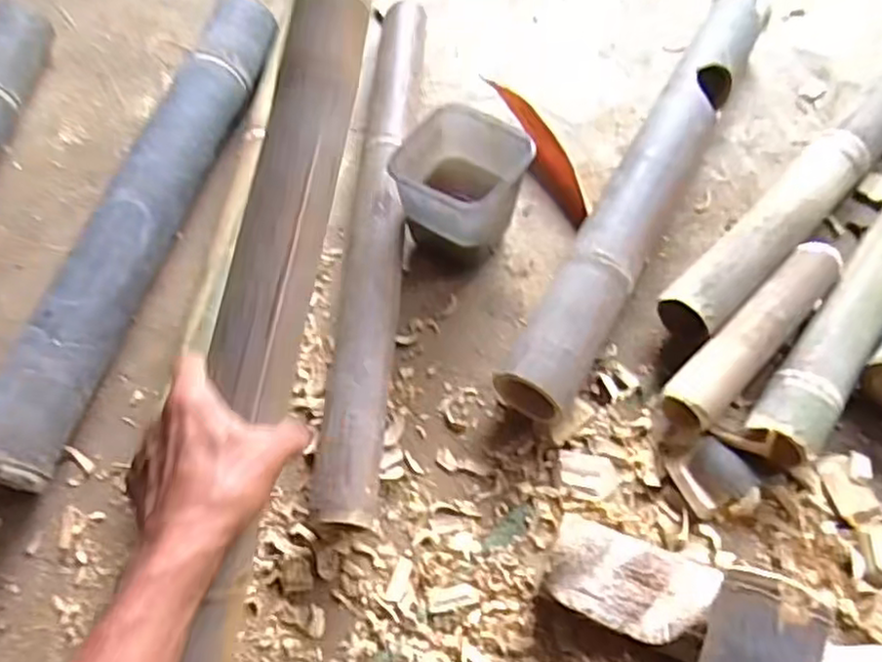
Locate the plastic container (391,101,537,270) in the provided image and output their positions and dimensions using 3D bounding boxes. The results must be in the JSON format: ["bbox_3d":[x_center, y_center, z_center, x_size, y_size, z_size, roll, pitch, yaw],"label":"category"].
[{"bbox_3d":[0.019,-0.140,0.720,0.112,0.120,0.118,37,68,19],"label":"plastic container"}]

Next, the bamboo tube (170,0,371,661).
[{"bbox_3d":[-0.126,0.048,0.457,0.056,0.041,0.627,7,79,6],"label":"bamboo tube"}]

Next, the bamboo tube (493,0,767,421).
[{"bbox_3d":[0.224,-0.167,0.753,0.078,0.084,0.605,26,65,14],"label":"bamboo tube"}]

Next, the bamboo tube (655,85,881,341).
[{"bbox_3d":[0.454,-0.203,0.784,0.634,0.087,0.073,-41,69,-19],"label":"bamboo tube"}]

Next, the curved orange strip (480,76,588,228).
[{"bbox_3d":[0.114,-0.218,0.815,0.042,0.013,0.228,-35,65,21],"label":"curved orange strip"}]

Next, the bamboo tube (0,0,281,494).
[{"bbox_3d":[-0.314,-0.127,0.737,0.075,0.074,0.602,15,64,7],"label":"bamboo tube"}]

